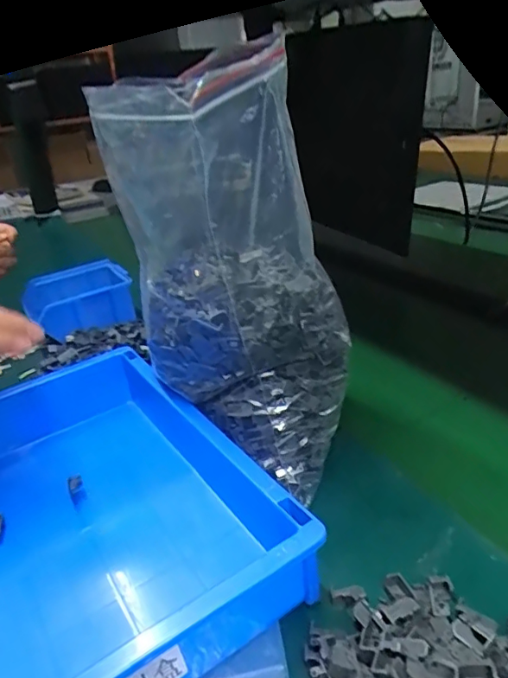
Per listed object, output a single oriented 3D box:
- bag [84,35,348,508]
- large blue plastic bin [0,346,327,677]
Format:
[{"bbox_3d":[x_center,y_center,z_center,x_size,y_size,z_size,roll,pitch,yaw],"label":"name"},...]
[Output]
[{"bbox_3d":[-0.012,-0.034,0.395,0.156,0.277,0.142,-1,27,10],"label":"bag"},{"bbox_3d":[-0.124,0.118,0.371,0.204,0.075,0.301,-20,30,-27],"label":"large blue plastic bin"}]

